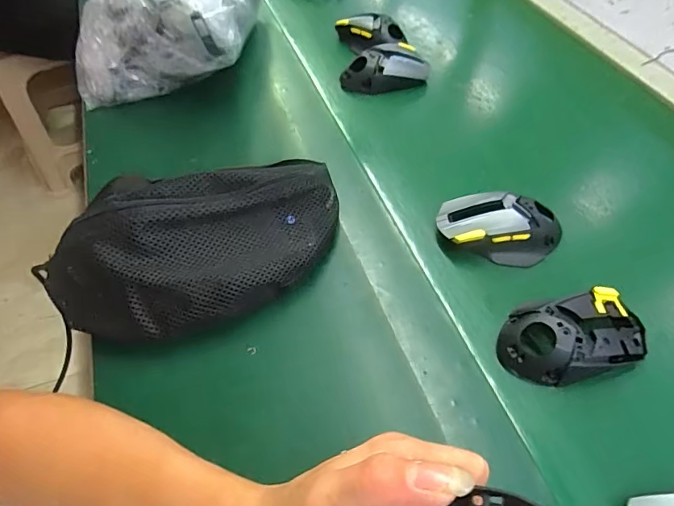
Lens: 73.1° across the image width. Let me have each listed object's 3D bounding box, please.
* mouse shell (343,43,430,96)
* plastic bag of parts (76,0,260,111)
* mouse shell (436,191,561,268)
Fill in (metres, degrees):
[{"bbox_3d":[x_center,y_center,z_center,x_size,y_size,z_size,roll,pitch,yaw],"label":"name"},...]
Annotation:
[{"bbox_3d":[0.066,-0.244,0.606,0.117,0.038,0.065,-12,53,-7],"label":"mouse shell"},{"bbox_3d":[-0.213,-0.329,0.599,0.210,0.191,0.230,5,52,6],"label":"plastic bag of parts"},{"bbox_3d":[0.158,-0.022,0.441,0.117,0.046,0.059,5,52,6],"label":"mouse shell"}]

